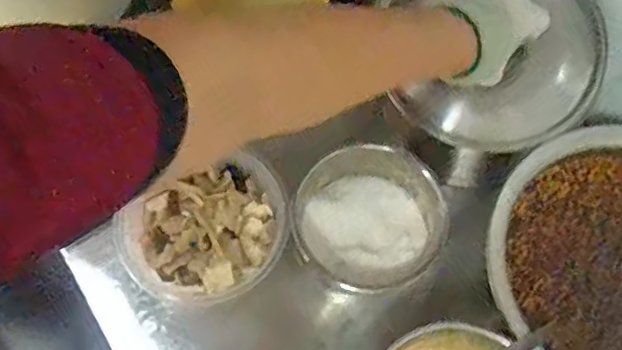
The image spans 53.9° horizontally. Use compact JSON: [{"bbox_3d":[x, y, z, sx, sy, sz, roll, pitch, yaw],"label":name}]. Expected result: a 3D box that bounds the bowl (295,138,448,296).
[{"bbox_3d":[0.069,0.042,0.656,0.147,0.066,0.160,0,67,-1],"label":"bowl"}]

